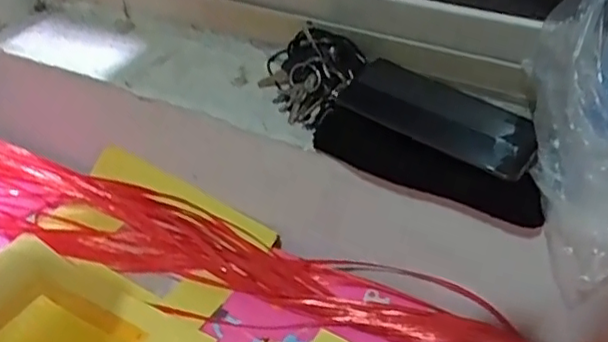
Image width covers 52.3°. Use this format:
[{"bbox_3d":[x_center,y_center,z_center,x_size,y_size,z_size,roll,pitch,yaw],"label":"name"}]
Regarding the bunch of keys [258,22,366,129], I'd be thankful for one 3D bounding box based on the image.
[{"bbox_3d":[-0.001,-0.091,0.589,0.101,0.061,0.086,21,44,25],"label":"bunch of keys"}]

